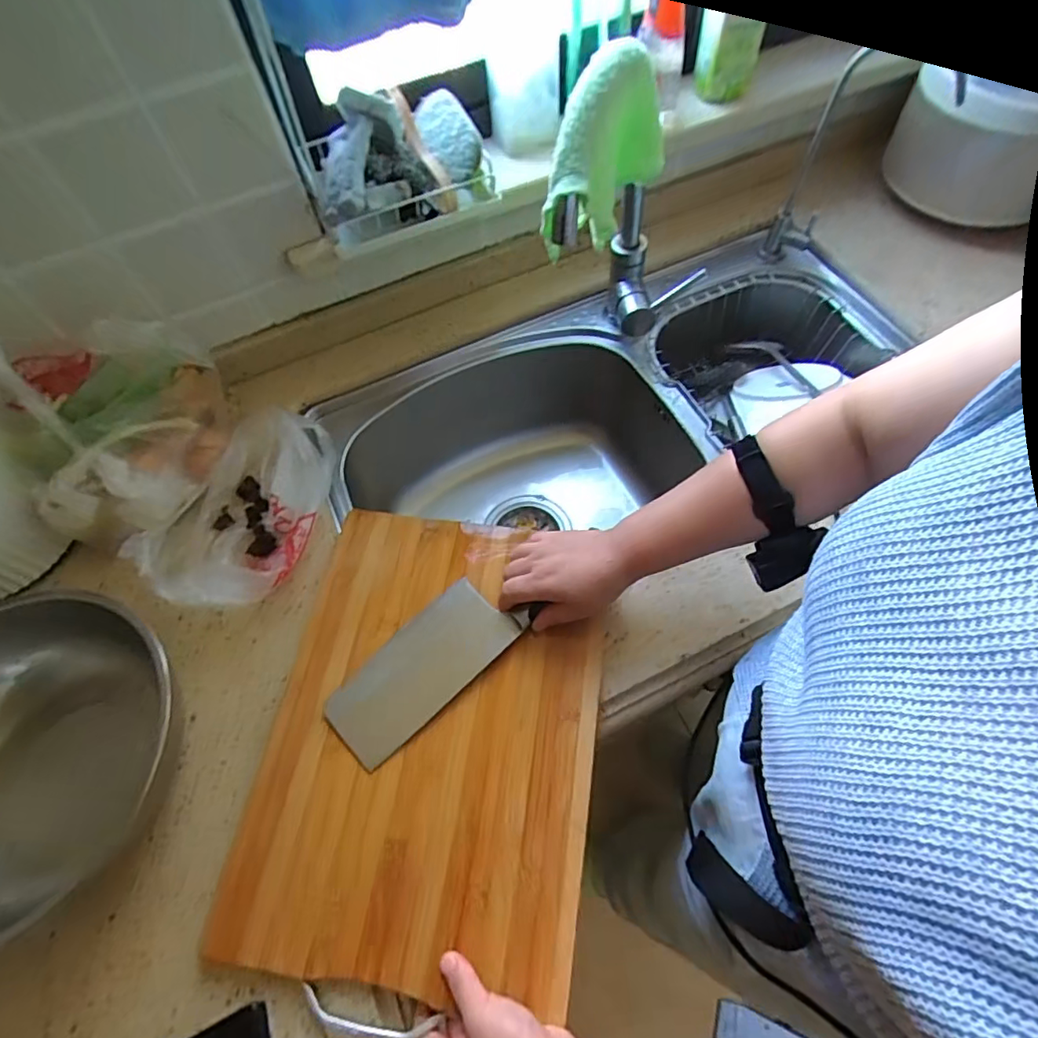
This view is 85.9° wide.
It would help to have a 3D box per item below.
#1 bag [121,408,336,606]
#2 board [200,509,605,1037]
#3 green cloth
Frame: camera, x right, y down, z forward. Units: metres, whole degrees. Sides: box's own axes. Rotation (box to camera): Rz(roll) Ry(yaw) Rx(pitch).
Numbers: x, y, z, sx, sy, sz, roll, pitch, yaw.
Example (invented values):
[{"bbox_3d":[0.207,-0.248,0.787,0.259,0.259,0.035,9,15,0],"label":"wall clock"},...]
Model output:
[{"bbox_3d":[-0.290,-0.017,0.595,0.139,0.079,0.232,8,63,8],"label":"bag"},{"bbox_3d":[-0.081,0.183,0.501,0.289,0.030,0.388,7,62,7],"label":"board"},{"bbox_3d":[0.079,-0.329,0.508,0.055,0.135,0.164,27,67,17],"label":"green cloth"}]

